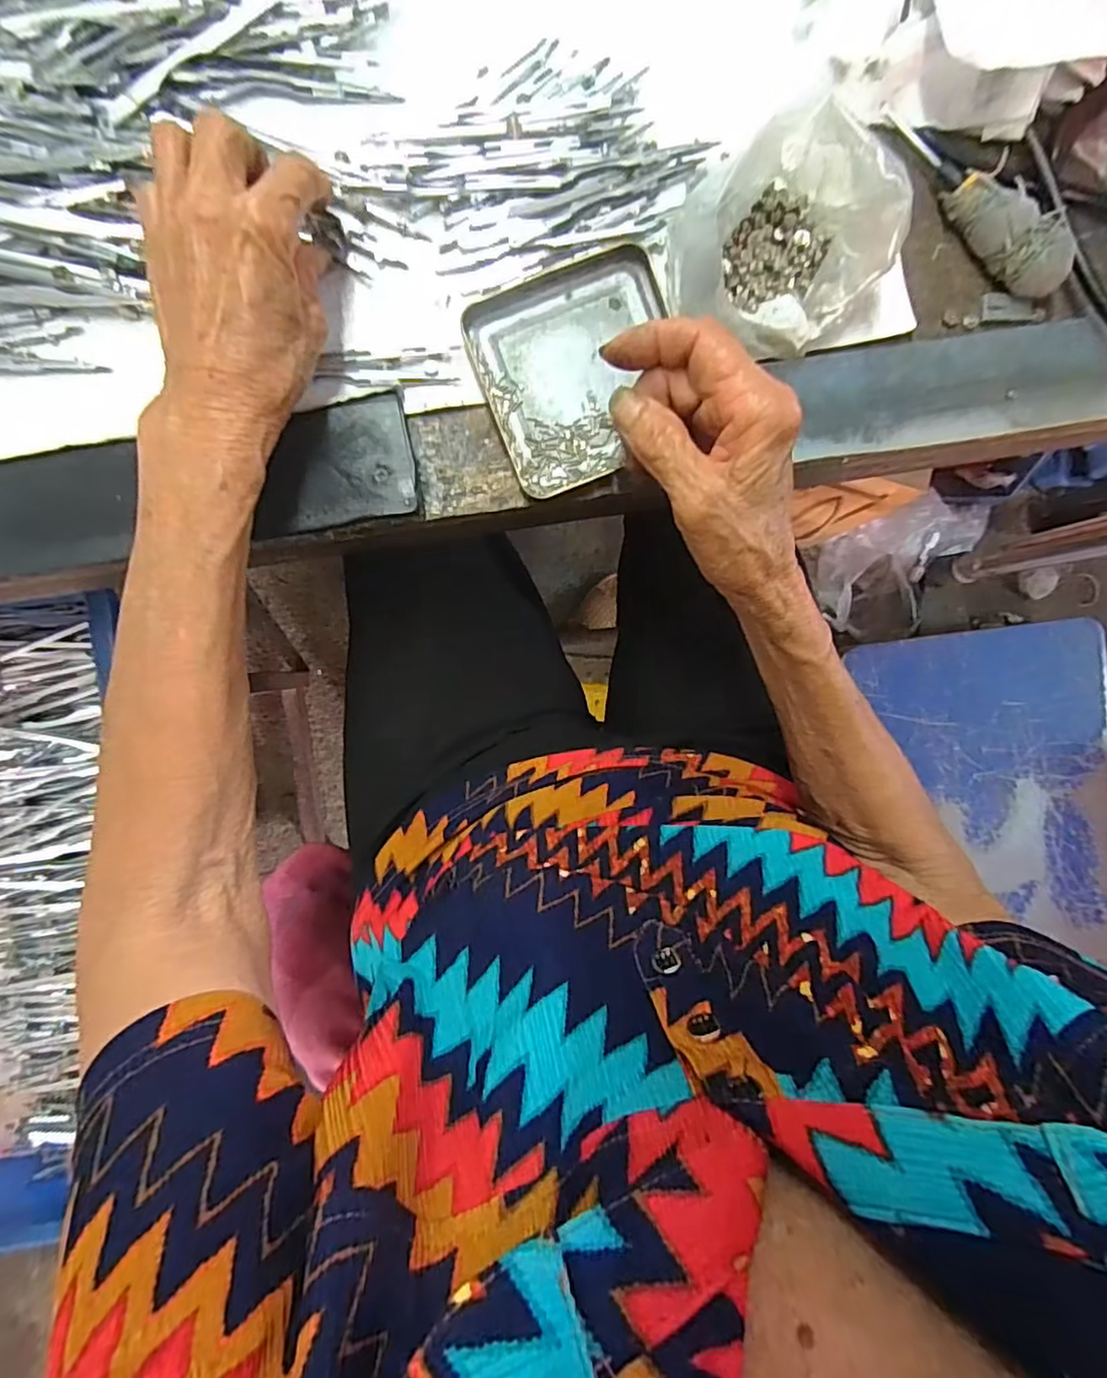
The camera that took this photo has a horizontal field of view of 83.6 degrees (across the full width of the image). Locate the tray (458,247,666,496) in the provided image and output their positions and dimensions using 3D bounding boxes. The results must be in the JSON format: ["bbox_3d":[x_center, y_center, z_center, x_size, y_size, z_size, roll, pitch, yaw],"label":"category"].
[{"bbox_3d":[0.014,-0.156,0.304,0.095,0.009,0.098,-22,93,-3],"label":"tray"}]

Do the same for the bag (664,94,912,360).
[{"bbox_3d":[0.103,-0.204,0.286,0.094,0.056,0.080,-35,94,-2],"label":"bag"}]

